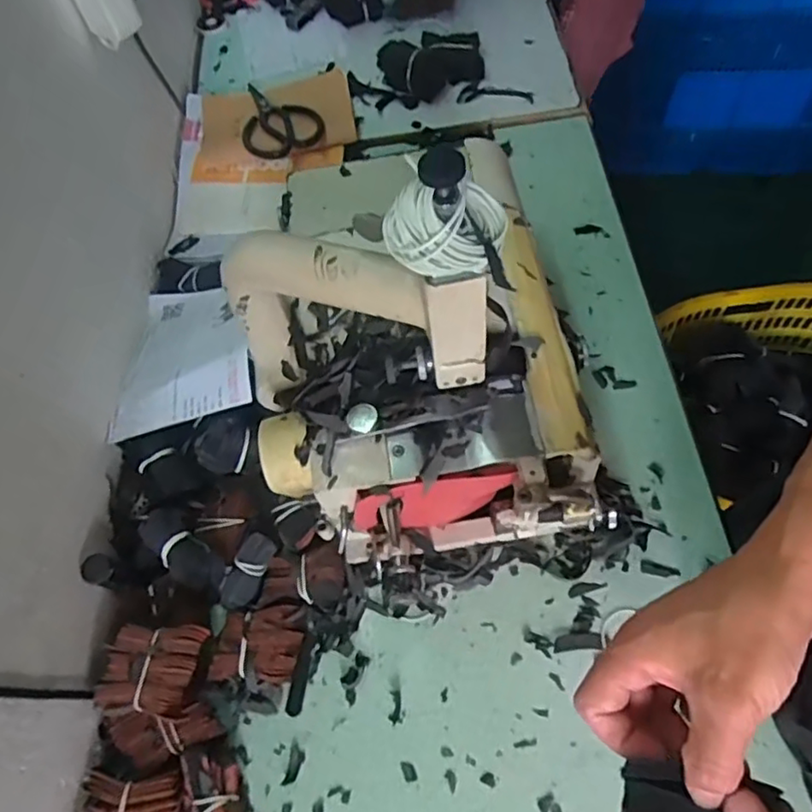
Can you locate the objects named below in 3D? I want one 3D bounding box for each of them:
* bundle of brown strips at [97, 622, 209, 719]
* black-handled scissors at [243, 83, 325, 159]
[{"bbox_3d":[-0.209,0.215,0.519,0.070,0.027,0.067,7,64,7],"label":"bundle of brown strips"},{"bbox_3d":[-0.179,-0.393,0.844,0.101,0.021,0.152,-24,63,-9],"label":"black-handled scissors"}]

